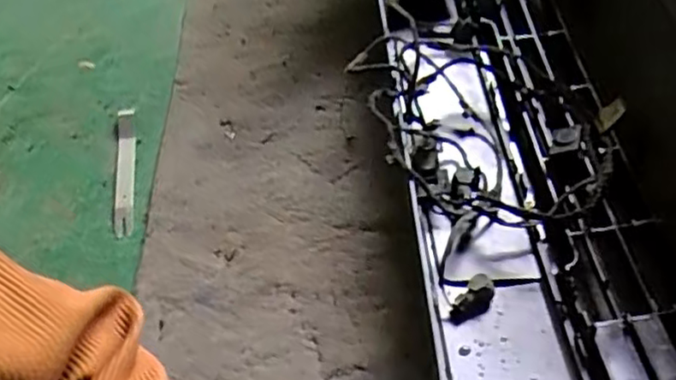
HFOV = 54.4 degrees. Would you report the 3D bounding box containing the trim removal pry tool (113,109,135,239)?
[{"bbox_3d":[-0.290,-0.031,0.891,0.025,0.018,0.224,-7,49,-7],"label":"trim removal pry tool"}]

